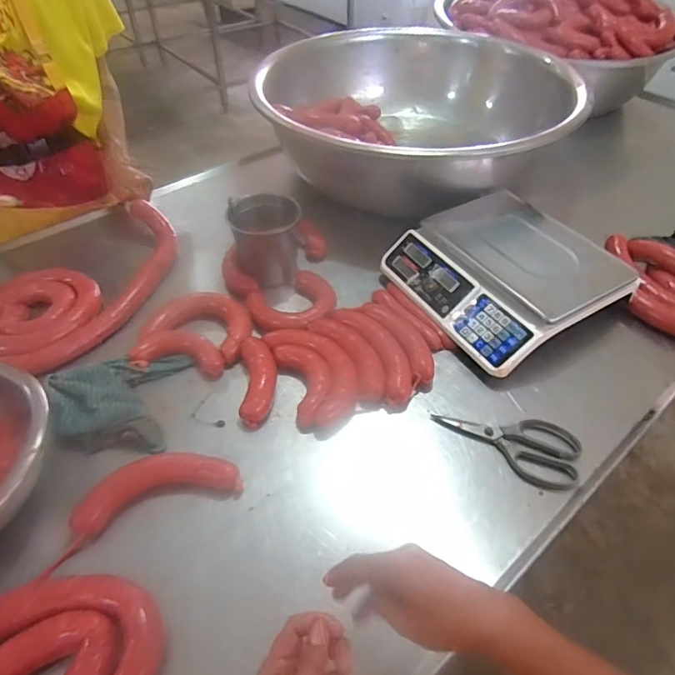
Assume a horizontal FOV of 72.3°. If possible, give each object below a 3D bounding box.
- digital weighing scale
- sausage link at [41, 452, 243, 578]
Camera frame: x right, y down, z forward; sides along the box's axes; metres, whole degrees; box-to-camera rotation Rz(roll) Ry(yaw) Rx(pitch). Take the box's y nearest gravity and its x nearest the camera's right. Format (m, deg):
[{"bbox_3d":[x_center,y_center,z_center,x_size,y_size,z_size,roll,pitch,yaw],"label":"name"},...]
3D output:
[{"bbox_3d":[0.296,-0.117,0.838,0.321,0.104,0.321,-23,53,-20],"label":"digital weighing scale"},{"bbox_3d":[-0.253,0.205,0.600,0.239,0.040,0.083,-21,52,-19],"label":"sausage link"}]

